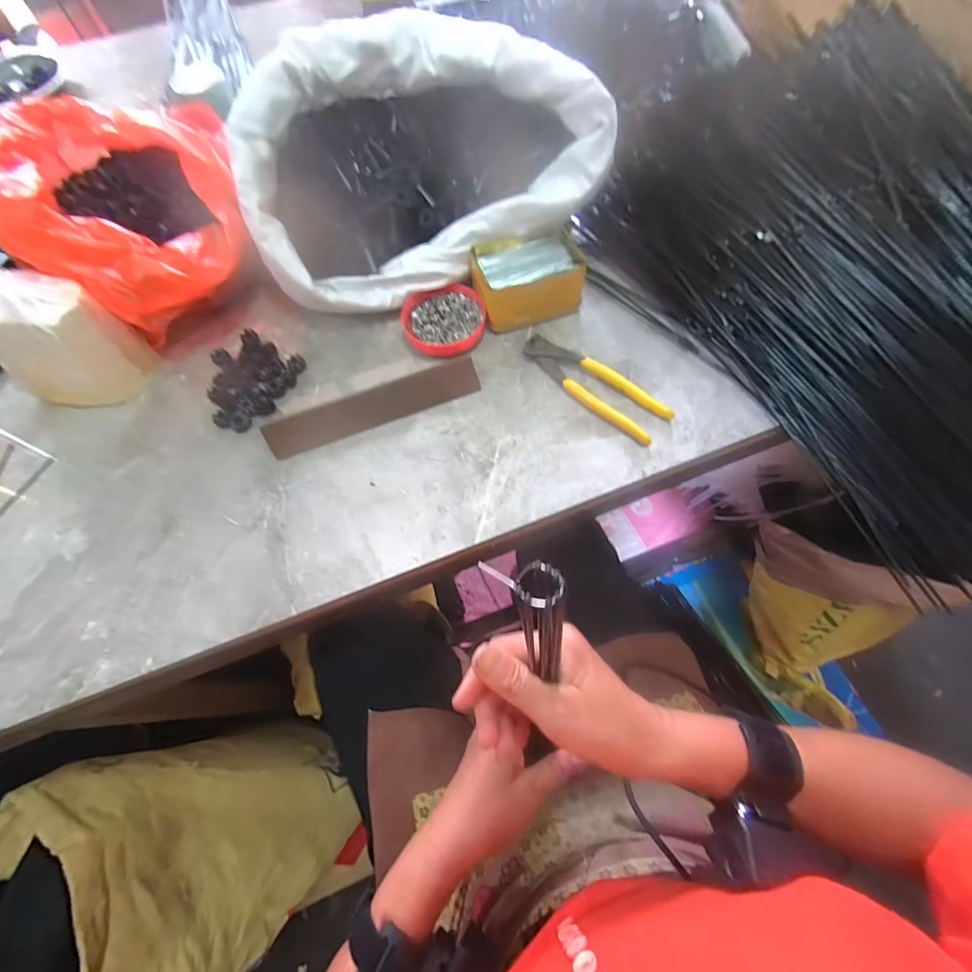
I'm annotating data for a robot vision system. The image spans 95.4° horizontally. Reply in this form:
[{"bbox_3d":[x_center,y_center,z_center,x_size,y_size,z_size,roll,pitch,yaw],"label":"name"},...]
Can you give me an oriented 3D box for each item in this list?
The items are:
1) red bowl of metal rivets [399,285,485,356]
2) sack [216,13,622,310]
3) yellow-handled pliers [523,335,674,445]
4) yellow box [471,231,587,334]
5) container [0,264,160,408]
[{"bbox_3d":[-0.046,-0.184,0.493,0.087,0.022,0.084,-1,65,3],"label":"red bowl of metal rivets"},{"bbox_3d":[-0.081,-0.347,0.467,0.354,0.145,0.219,-18,65,-5],"label":"sack"},{"bbox_3d":[0.108,-0.106,0.451,0.164,0.016,0.049,38,73,19],"label":"yellow-handled pliers"},{"bbox_3d":[0.045,-0.229,0.491,0.116,0.054,0.085,-17,65,-4],"label":"yellow box"},{"bbox_3d":[-0.431,-0.154,0.418,0.092,0.173,0.115,33,71,17],"label":"container"}]

